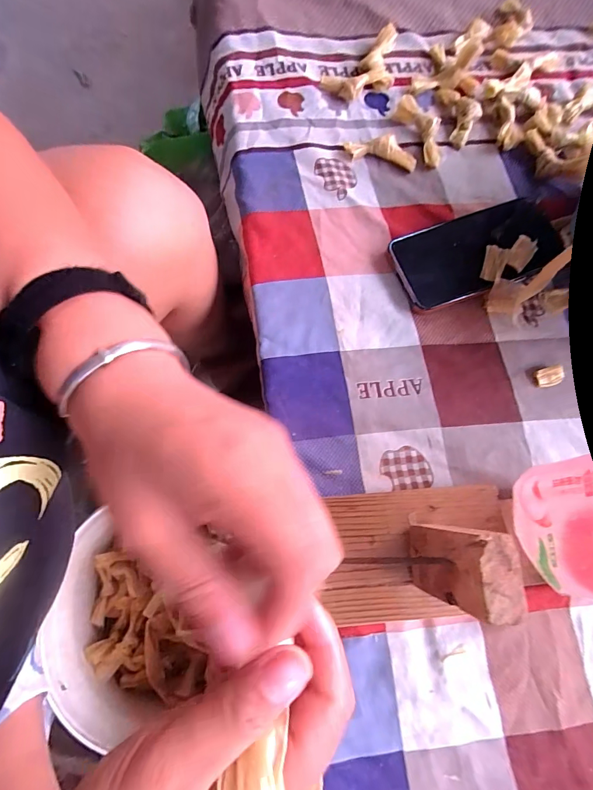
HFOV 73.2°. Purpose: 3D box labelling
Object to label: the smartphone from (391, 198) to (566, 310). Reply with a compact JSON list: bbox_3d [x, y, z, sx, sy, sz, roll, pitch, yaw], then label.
[{"bbox_3d":[0.177,-0.140,0.388,0.164,0.016,0.078,-19,76,-7],"label":"smartphone"}]

